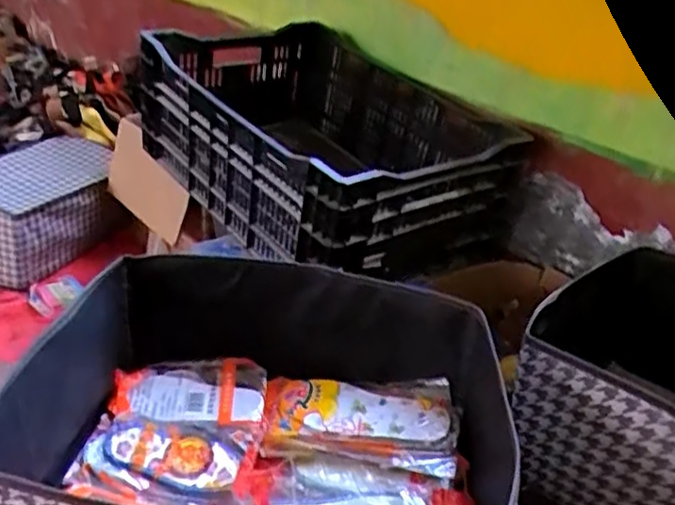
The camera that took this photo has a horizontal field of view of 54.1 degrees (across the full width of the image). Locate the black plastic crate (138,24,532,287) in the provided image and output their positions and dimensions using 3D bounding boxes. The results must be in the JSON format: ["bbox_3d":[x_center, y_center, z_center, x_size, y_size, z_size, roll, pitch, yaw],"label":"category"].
[{"bbox_3d":[-0.038,-0.192,1.137,0.424,0.268,0.581,-16,35,-33],"label":"black plastic crate"}]

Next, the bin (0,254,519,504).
[{"bbox_3d":[-0.066,0.167,0.616,0.404,0.167,0.338,8,28,5],"label":"bin"}]

